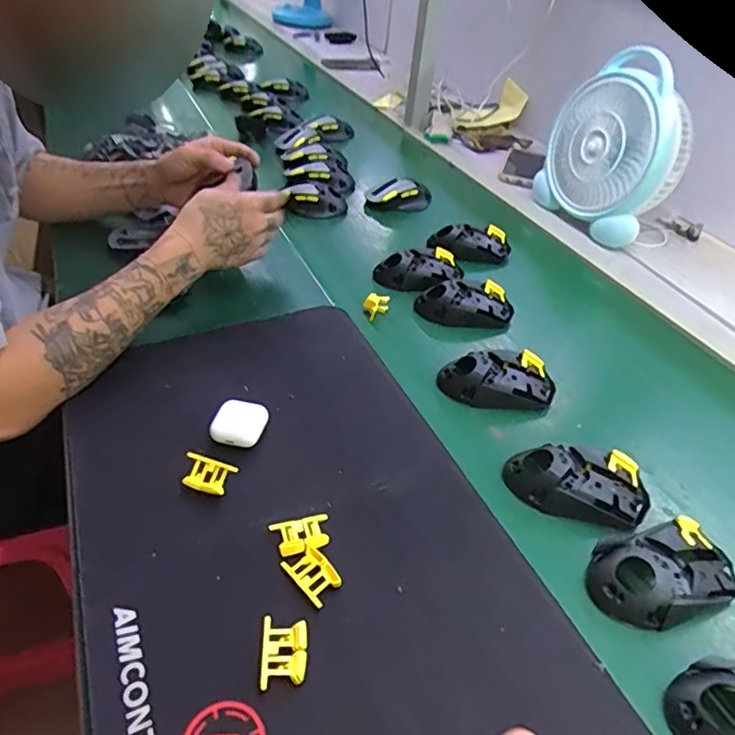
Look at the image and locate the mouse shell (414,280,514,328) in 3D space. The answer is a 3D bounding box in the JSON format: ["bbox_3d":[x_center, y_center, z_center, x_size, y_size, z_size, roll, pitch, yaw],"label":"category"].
[{"bbox_3d":[0.120,-0.077,0.695,0.117,0.041,0.061,-1,42,-8],"label":"mouse shell"}]

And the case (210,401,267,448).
[{"bbox_3d":[-0.115,0.052,0.503,0.041,0.024,0.040,12,42,6],"label":"case"}]

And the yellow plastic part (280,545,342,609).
[{"bbox_3d":[-0.038,0.145,0.401,0.026,0.006,0.041,-27,52,-32],"label":"yellow plastic part"}]

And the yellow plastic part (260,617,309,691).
[{"bbox_3d":[-0.053,0.181,0.359,0.028,0.008,0.040,1,42,-6],"label":"yellow plastic part"}]

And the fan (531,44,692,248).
[{"bbox_3d":[0.391,-0.344,0.893,0.108,0.242,0.219,-14,46,-22],"label":"fan"}]

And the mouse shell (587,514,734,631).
[{"bbox_3d":[0.220,0.148,0.425,0.117,0.032,0.071,-11,45,-19],"label":"mouse shell"}]

